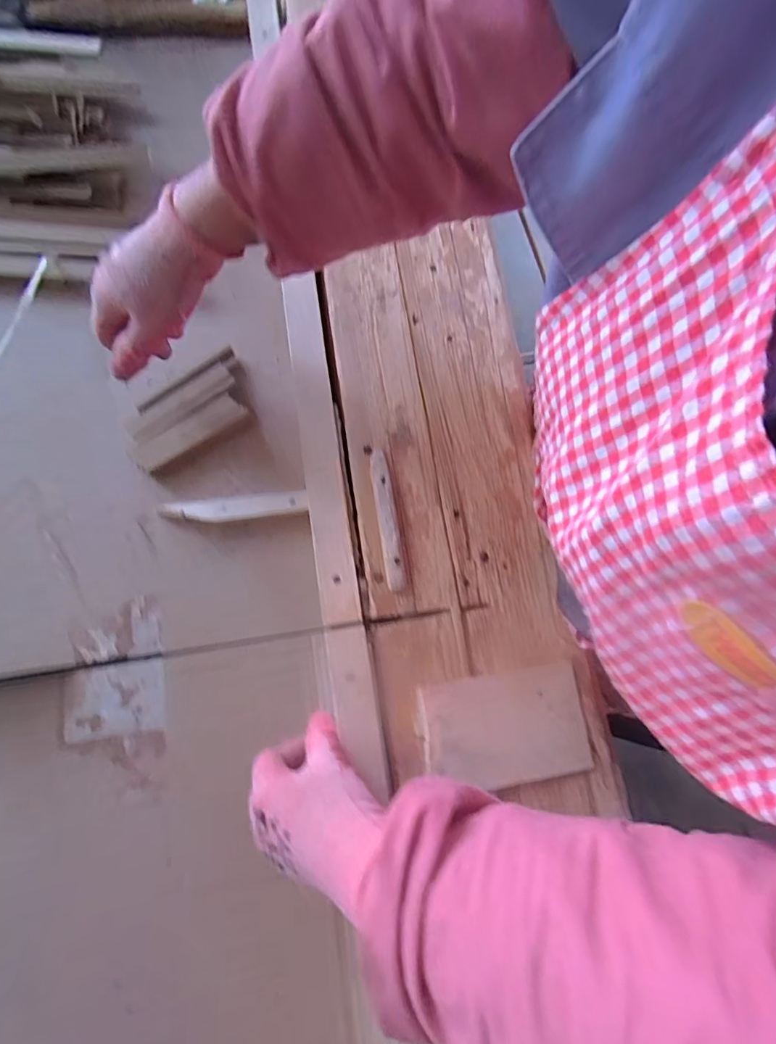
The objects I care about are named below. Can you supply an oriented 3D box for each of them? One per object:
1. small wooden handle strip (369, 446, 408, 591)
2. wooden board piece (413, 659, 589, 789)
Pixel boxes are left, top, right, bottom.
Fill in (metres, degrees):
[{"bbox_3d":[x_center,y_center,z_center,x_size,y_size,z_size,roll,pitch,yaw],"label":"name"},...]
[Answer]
[{"bbox_3d":[0.000,-0.004,0.402,0.016,0.012,0.117,-8,76,-6],"label":"small wooden handle strip"},{"bbox_3d":[0.092,0.160,0.381,0.130,0.008,0.081,-6,73,-11],"label":"wooden board piece"}]

